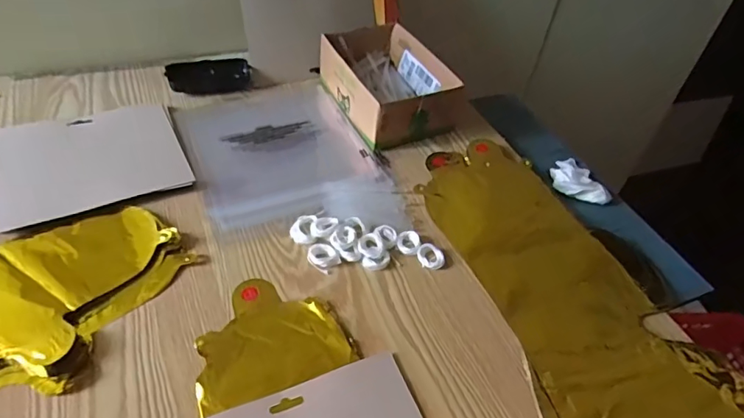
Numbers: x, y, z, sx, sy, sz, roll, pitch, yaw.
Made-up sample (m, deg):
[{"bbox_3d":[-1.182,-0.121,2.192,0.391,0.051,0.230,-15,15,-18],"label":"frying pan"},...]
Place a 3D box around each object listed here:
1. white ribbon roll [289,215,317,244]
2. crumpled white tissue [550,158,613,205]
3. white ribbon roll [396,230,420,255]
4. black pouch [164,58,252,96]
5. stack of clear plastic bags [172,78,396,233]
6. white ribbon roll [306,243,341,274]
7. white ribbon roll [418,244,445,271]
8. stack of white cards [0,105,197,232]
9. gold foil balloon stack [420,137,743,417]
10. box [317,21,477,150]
[{"bbox_3d":[-0.071,0.020,0.524,0.027,0.011,0.036,0,45,-6],"label":"white ribbon roll"},{"bbox_3d":[0.255,-0.039,0.635,0.058,0.021,0.083,-5,46,-12],"label":"crumpled white tissue"},{"bbox_3d":[0.037,0.034,0.521,0.024,0.007,0.027,12,45,6],"label":"white ribbon roll"},{"bbox_3d":[-0.236,-0.193,0.732,0.113,0.022,0.064,-12,48,-18],"label":"black pouch"},{"bbox_3d":[-0.119,-0.083,0.629,0.208,0.010,0.242,-16,49,-21],"label":"stack of clear plastic bags"},{"bbox_3d":[-0.049,0.047,0.500,0.026,0.007,0.034,-30,55,-31],"label":"white ribbon roll"},{"bbox_3d":[0.060,0.048,0.511,0.028,0.010,0.024,14,45,7],"label":"white ribbon roll"},{"bbox_3d":[-0.315,-0.058,0.566,0.191,0.009,0.153,-18,50,-23],"label":"stack of white cards"},{"bbox_3d":[0.192,0.077,0.491,0.185,0.016,0.434,-12,48,-18],"label":"gold foil balloon stack"},{"bbox_3d":[0.027,-0.180,0.703,0.150,0.066,0.207,-15,49,-20],"label":"box"}]

